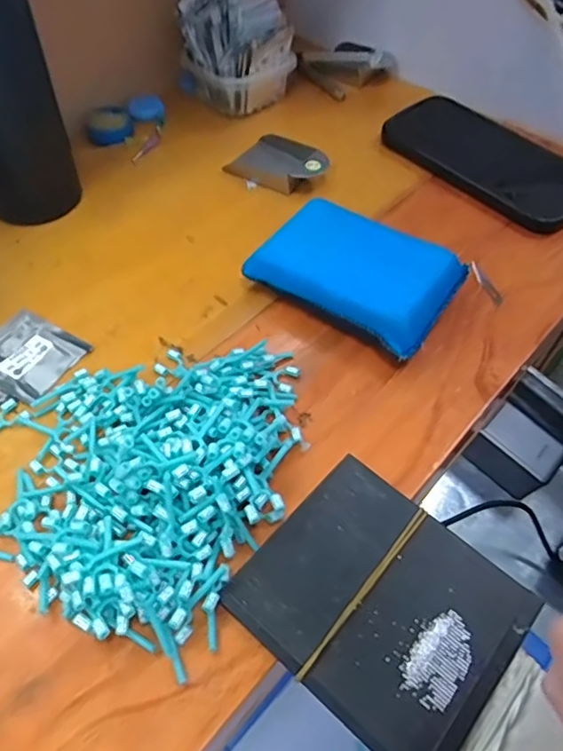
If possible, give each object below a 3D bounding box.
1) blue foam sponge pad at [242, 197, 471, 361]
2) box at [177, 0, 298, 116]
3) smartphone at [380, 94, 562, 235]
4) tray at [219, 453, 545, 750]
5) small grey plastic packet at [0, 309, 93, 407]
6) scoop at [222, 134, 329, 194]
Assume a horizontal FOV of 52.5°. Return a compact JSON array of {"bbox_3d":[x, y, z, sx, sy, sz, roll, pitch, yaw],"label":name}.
[{"bbox_3d":[0.046,-0.060,0.349,0.111,0.030,0.074,29,58,18],"label":"blue foam sponge pad"},{"bbox_3d":[-0.035,-0.268,0.466,0.066,0.083,0.073,39,62,24],"label":"box"},{"bbox_3d":[0.156,-0.165,0.435,0.081,0.015,0.161,-36,62,-24],"label":"smartphone"},{"bbox_3d":[0.044,0.098,0.249,0.107,0.005,0.094,37,61,23],"label":"tray"},{"bbox_3d":[-0.145,-0.012,0.326,0.058,0.005,0.050,27,58,17],"label":"small grey plastic packet"},{"bbox_3d":[0.000,-0.162,0.428,0.072,0.019,0.048,28,58,18],"label":"scoop"}]

